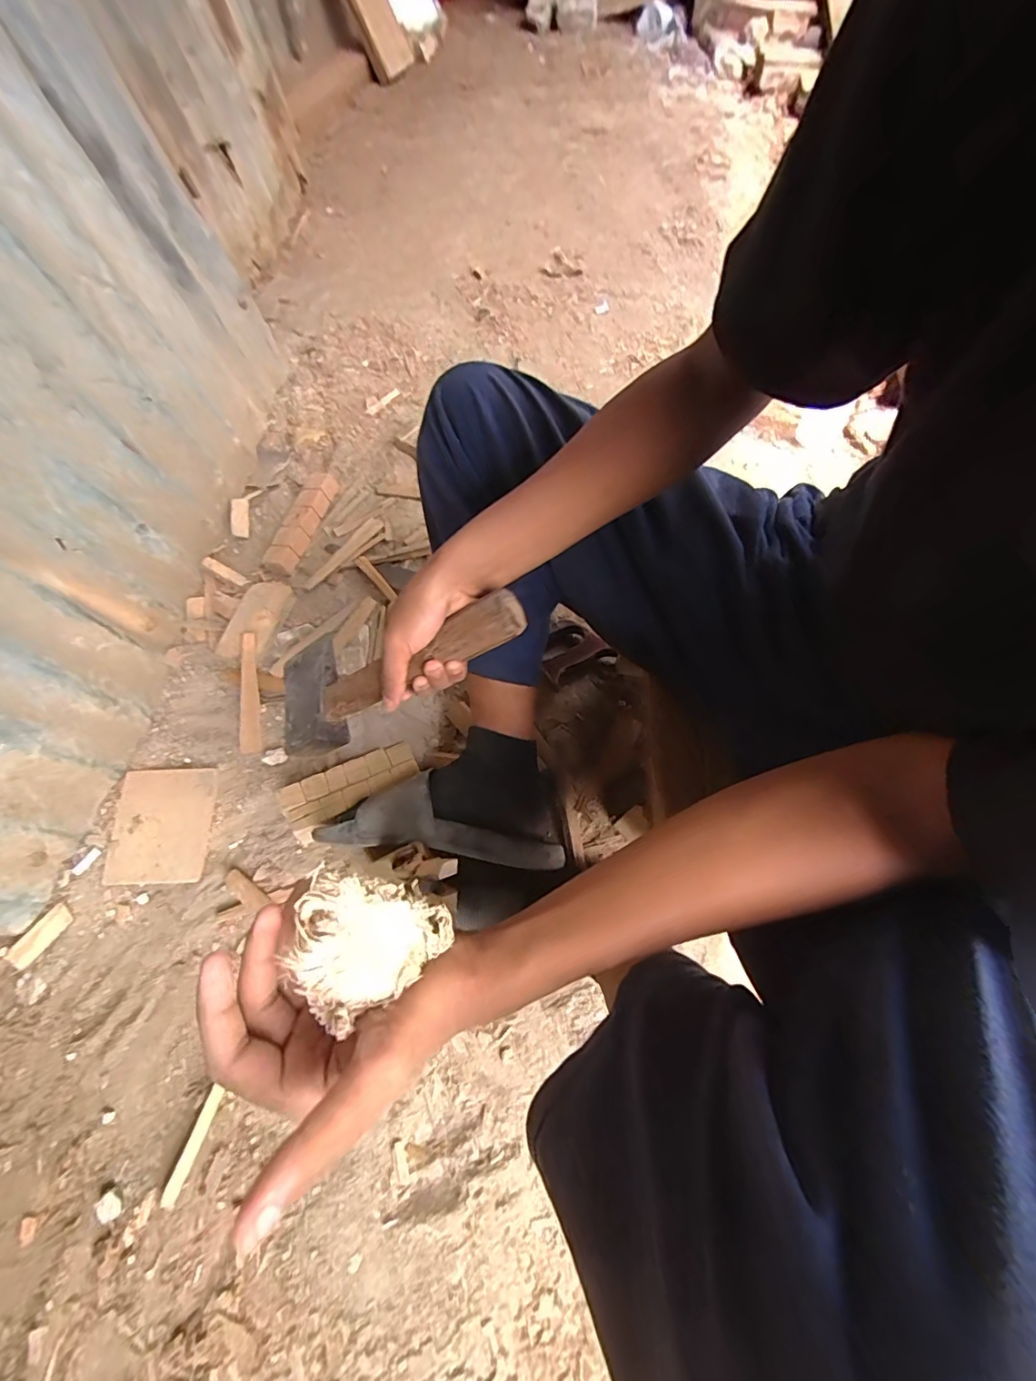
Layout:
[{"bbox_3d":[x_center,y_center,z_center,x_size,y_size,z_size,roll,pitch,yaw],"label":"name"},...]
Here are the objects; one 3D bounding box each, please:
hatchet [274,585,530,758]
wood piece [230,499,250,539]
[{"bbox_3d":[-0.112,-0.028,0.435,0.264,0.033,0.106,-23,61,30],"label":"hatchet"},{"bbox_3d":[-0.454,-0.283,0.842,0.026,0.006,0.072,-3,72,-29],"label":"wood piece"}]

